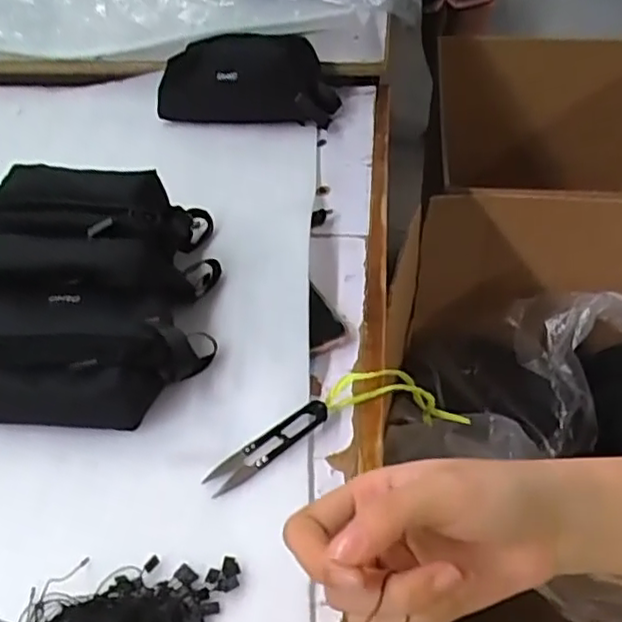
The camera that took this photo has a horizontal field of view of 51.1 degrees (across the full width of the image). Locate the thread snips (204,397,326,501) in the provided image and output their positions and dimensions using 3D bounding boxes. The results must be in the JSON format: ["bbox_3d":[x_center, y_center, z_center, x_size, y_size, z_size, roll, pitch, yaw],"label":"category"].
[{"bbox_3d":[-0.030,0.096,0.470,0.102,0.010,0.021,-31,50,-27],"label":"thread snips"}]

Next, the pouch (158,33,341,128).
[{"bbox_3d":[-0.076,-0.280,0.785,0.207,0.080,0.076,7,43,9],"label":"pouch"}]

